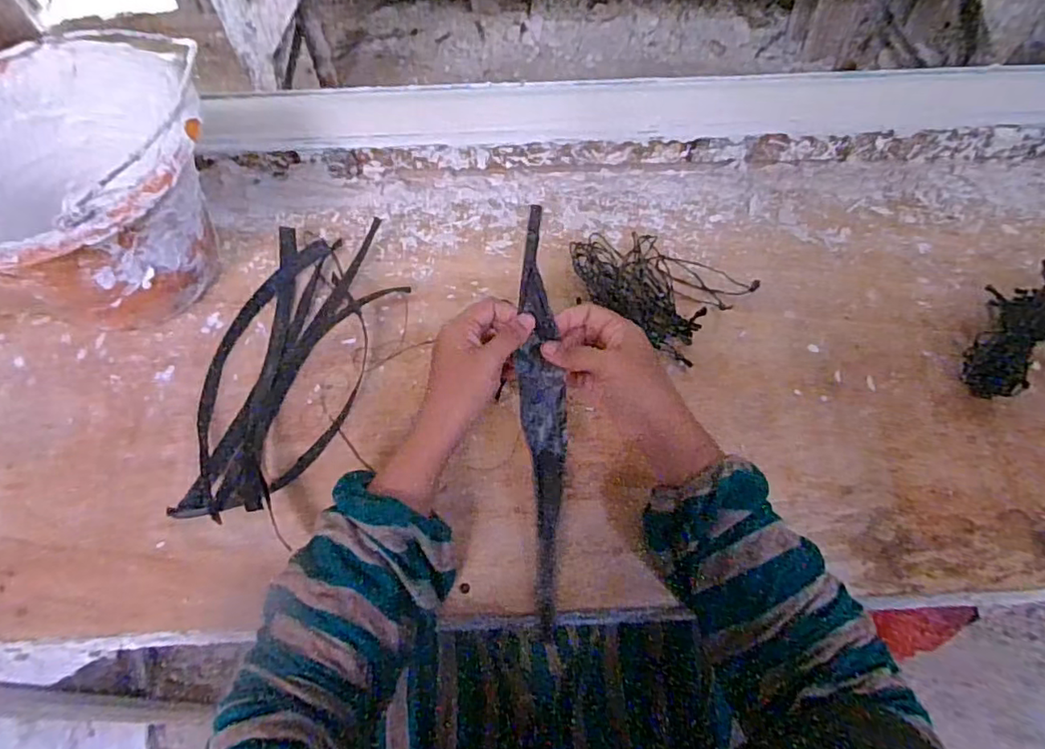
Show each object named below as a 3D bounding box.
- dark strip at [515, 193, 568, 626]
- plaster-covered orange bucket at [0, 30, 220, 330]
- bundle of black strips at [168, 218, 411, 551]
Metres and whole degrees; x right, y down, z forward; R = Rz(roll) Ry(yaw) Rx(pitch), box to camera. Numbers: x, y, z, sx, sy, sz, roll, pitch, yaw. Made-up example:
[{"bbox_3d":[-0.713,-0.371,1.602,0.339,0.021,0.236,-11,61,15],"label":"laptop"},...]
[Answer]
[{"bbox_3d":[0.018,0.037,0.440,0.035,0.040,0.303,-3,92,-1],"label":"dark strip"},{"bbox_3d":[-0.385,-0.140,0.519,0.246,0.176,0.231,0,59,1],"label":"plaster-covered orange bucket"},{"bbox_3d":[-0.215,-0.015,0.534,0.140,0.025,0.302,13,60,9],"label":"bundle of black strips"}]

